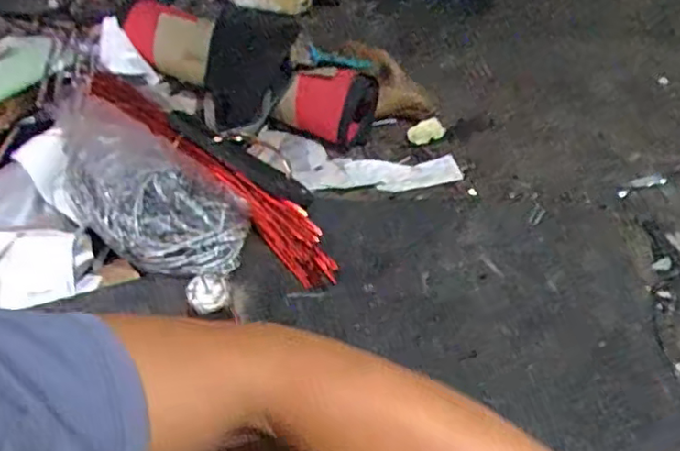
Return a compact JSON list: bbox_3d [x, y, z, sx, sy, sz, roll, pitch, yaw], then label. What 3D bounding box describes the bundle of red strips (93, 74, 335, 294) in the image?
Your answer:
[{"bbox_3d":[-0.235,-0.097,1.068,0.597,0.101,0.087,34,54,22],"label":"bundle of red strips"}]

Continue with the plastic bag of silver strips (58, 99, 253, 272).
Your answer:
[{"bbox_3d":[-0.336,-0.075,0.971,0.451,0.080,0.190,33,53,18],"label":"plastic bag of silver strips"}]

